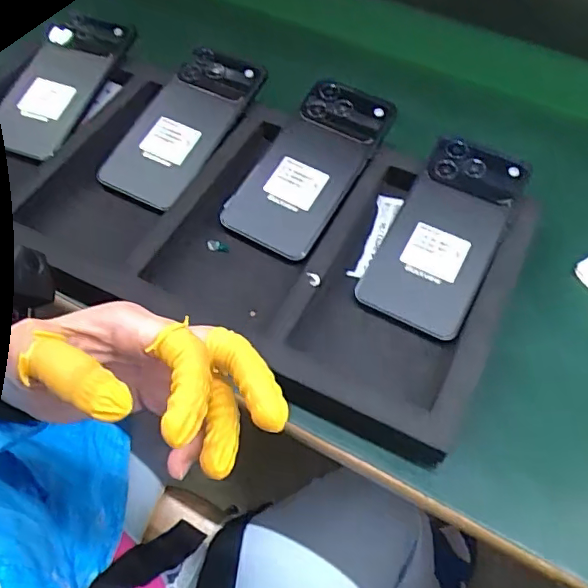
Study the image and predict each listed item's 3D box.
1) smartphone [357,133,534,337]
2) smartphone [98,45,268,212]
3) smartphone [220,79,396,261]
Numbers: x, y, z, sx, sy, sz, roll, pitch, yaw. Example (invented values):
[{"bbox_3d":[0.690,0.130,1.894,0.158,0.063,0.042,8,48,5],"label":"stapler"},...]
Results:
[{"bbox_3d":[0.114,-0.046,0.421,0.078,0.016,0.164,26,79,15],"label":"smartphone"},{"bbox_3d":[-0.096,-0.147,0.482,0.081,0.014,0.164,32,81,21],"label":"smartphone"},{"bbox_3d":[0.013,-0.108,0.459,0.080,0.011,0.170,30,81,18],"label":"smartphone"}]

